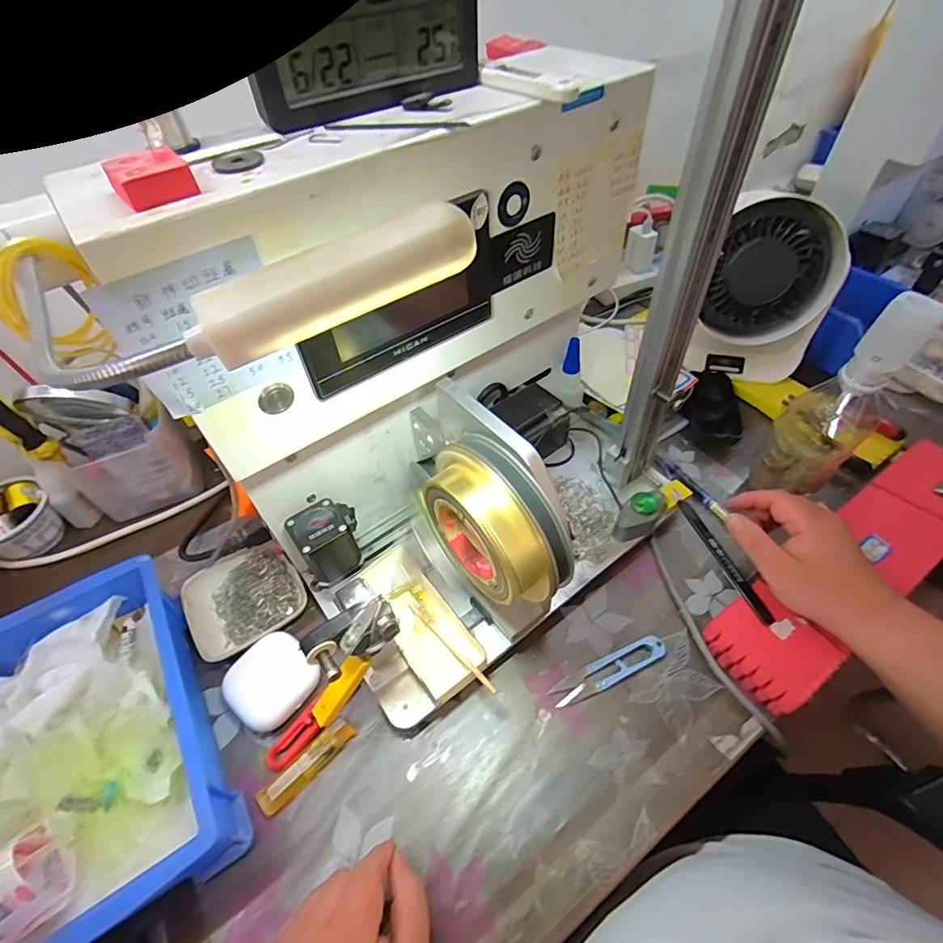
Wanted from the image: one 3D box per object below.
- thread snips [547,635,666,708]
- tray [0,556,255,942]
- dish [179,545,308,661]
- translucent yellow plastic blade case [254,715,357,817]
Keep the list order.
[{"bbox_3d":[0.114,0.165,0.407,0.101,0.008,0.022,-21,52,-14],"label":"thread snips"},{"bbox_3d":[-0.289,0.205,0.357,0.179,0.076,0.248,-29,54,-19],"label":"tray"},{"bbox_3d":[-0.210,0.117,0.457,0.097,0.021,0.088,-27,54,-17],"label":"dish"},{"bbox_3d":[-0.125,0.224,0.375,0.077,0.006,0.019,-39,78,-22],"label":"translucent yellow plastic blade case"}]

